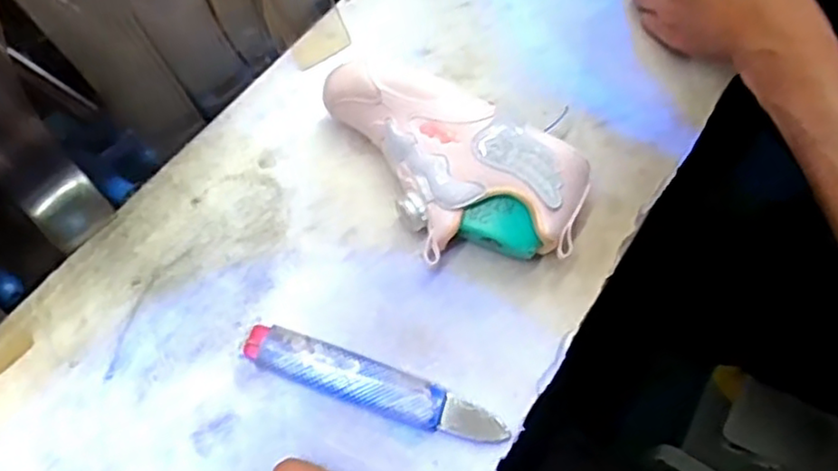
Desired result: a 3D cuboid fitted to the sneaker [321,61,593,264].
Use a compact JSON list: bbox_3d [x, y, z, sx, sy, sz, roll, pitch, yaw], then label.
[{"bbox_3d":[0.012,-0.041,0.449,0.186,0.070,0.087,27,65,10],"label":"sneaker"}]

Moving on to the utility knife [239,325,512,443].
[{"bbox_3d":[-0.027,0.089,0.415,0.160,0.013,0.027,20,64,7],"label":"utility knife"}]

